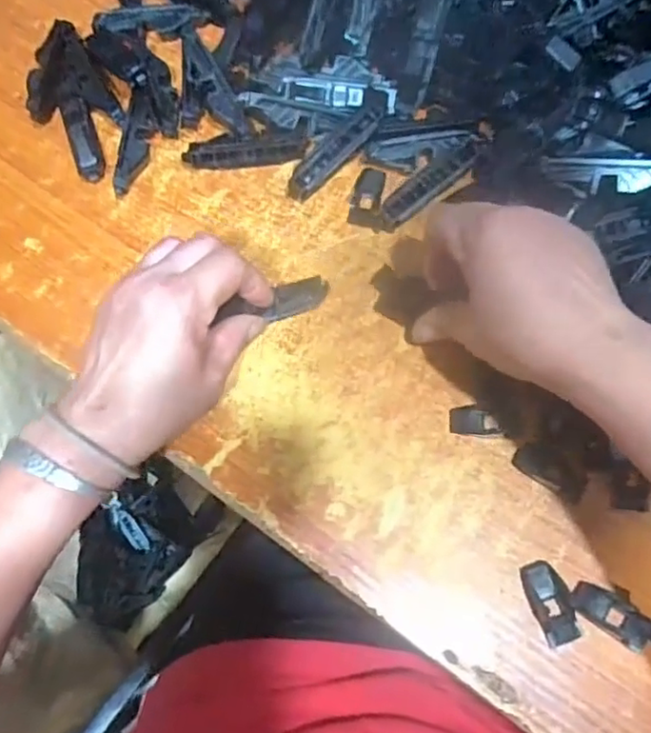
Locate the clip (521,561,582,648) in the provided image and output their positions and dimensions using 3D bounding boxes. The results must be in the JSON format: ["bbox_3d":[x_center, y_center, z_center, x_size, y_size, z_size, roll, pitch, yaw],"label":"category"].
[{"bbox_3d":[0.121,0.127,0.335,0.021,0.005,0.042,-14,74,-4],"label":"clip"}]

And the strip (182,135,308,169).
[{"bbox_3d":[-0.053,-0.145,0.417,0.079,0.014,0.017,-6,73,-2],"label":"strip"}]

